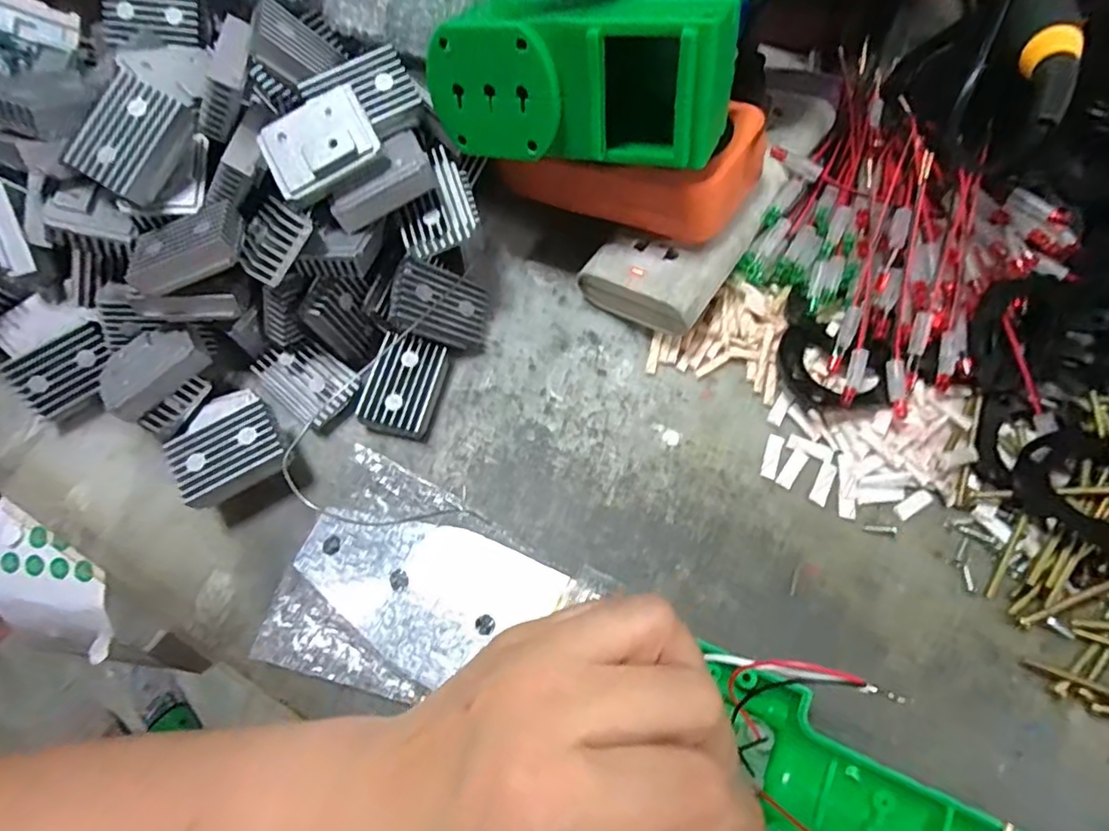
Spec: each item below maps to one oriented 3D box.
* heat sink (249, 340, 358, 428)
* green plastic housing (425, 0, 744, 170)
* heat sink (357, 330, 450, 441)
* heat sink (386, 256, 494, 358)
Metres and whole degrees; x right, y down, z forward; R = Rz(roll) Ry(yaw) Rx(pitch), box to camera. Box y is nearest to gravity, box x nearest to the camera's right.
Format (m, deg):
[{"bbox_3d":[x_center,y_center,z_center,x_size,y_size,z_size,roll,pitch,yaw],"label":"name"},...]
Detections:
[{"bbox_3d":[-0.120,-0.017,0.283,0.046,0.017,0.030,35,76,14],"label":"heat sink"},{"bbox_3d":[0.010,-0.137,0.233,0.117,0.057,0.045,12,47,17],"label":"green plastic housing"},{"bbox_3d":[-0.071,-0.014,0.277,0.034,0.012,0.046,22,83,-15],"label":"heat sink"},{"bbox_3d":[-0.052,-0.051,0.282,0.012,0.053,0.034,5,83,46],"label":"heat sink"}]

